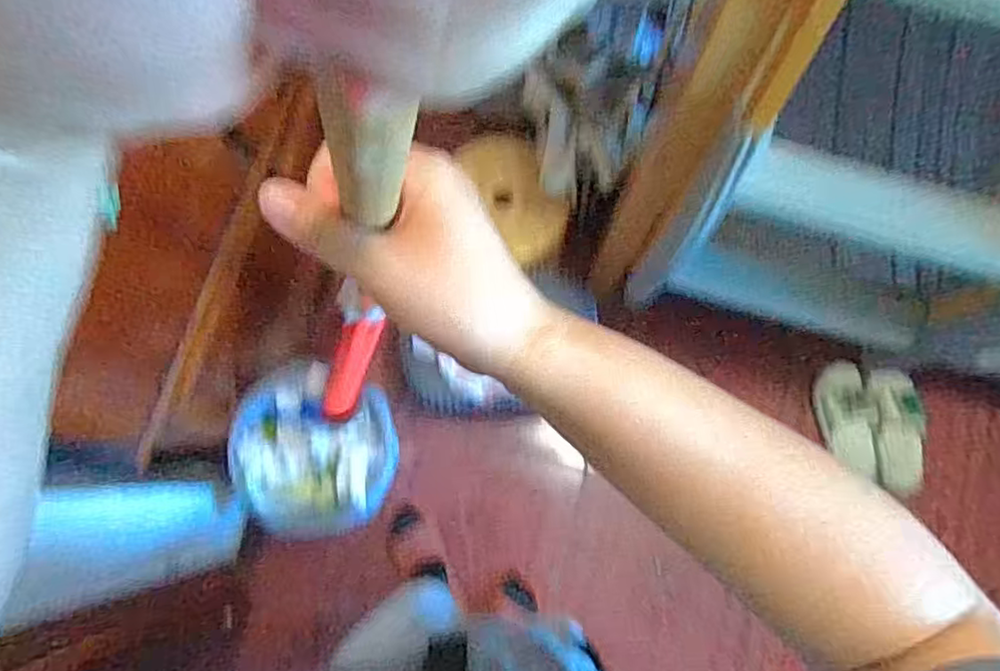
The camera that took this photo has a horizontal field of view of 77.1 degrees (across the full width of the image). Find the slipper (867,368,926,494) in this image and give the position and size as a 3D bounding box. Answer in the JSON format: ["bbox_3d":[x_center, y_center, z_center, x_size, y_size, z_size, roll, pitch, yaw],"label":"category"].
[{"bbox_3d":[0.811,0.194,1.282,0.094,0.049,0.255,-16,100,-5],"label":"slipper"}]

